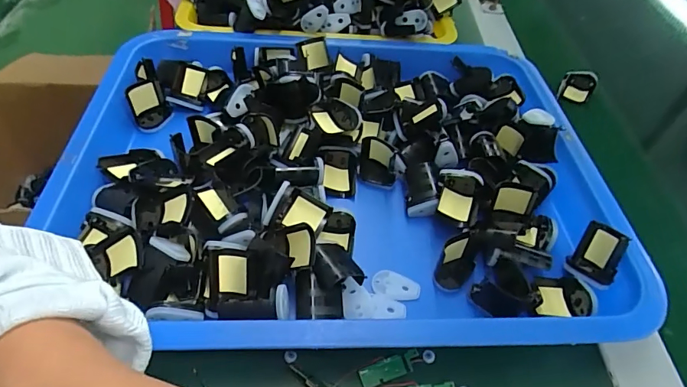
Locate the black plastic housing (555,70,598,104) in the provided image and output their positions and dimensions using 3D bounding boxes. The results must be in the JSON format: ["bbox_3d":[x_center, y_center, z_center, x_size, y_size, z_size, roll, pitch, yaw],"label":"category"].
[{"bbox_3d":[0.282,-0.127,0.512,0.036,0.028,0.038,26,53,16],"label":"black plastic housing"}]

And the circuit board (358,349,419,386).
[{"bbox_3d":[0.031,0.116,0.280,0.042,0.004,0.013,-15,53,-17],"label":"circuit board"}]

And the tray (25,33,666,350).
[{"bbox_3d":[-0.002,-0.027,0.374,0.440,0.049,0.336,1,50,-5],"label":"tray"}]

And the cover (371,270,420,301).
[{"bbox_3d":[0.039,0.069,0.314,0.035,0.005,0.020,12,50,5],"label":"cover"}]

